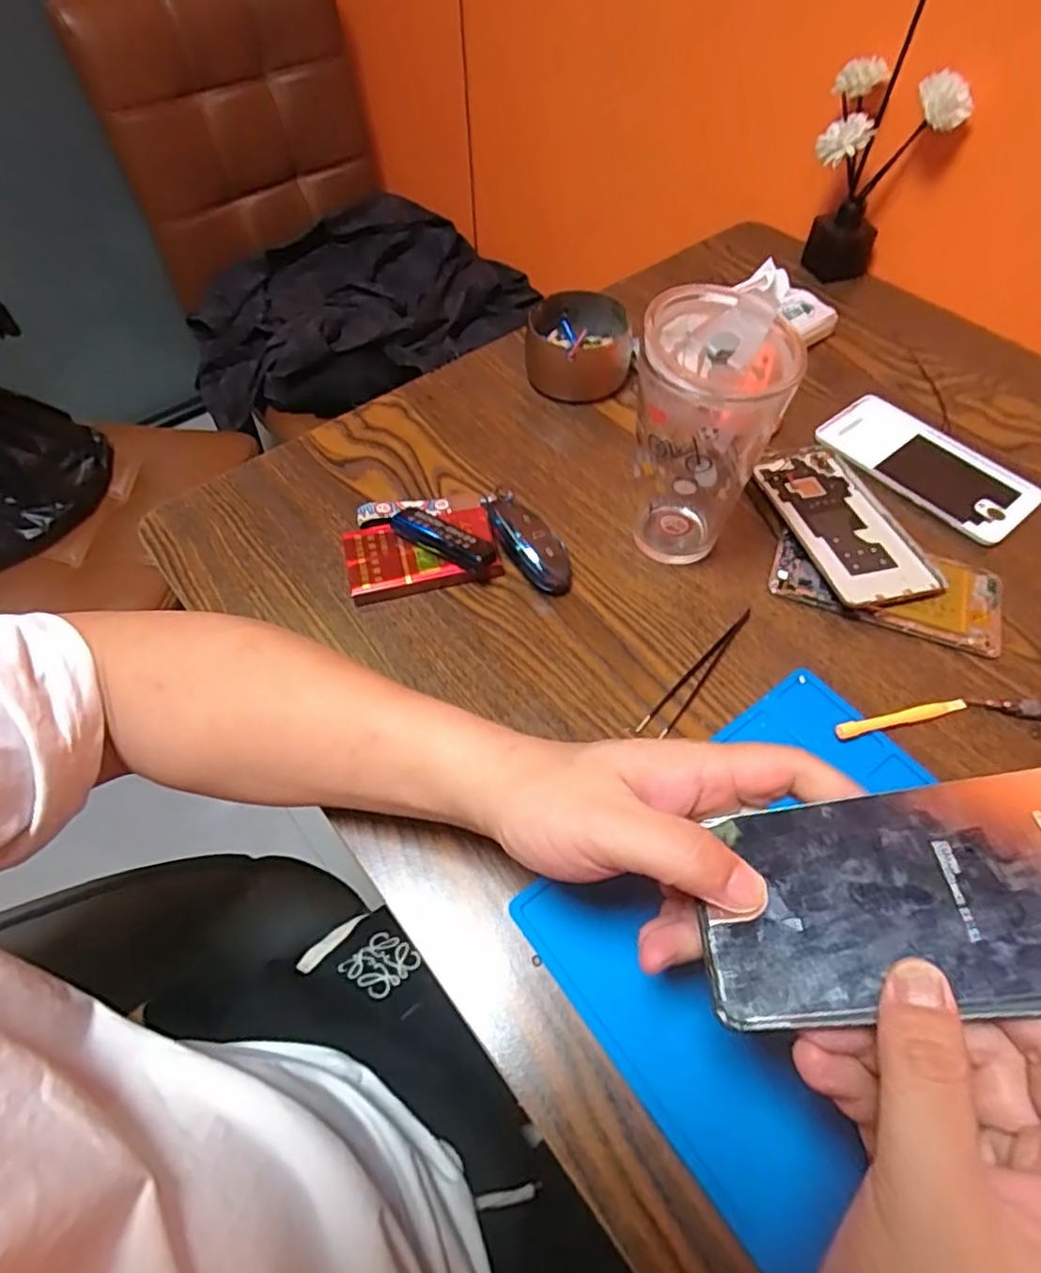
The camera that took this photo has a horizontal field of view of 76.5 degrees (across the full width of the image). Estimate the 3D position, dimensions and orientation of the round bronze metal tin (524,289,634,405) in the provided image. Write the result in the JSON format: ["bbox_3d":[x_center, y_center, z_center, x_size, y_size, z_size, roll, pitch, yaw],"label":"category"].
[{"bbox_3d":[0.048,-0.242,0.552,0.082,0.048,0.085,0,57,0],"label":"round bronze metal tin"}]

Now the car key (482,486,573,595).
[{"bbox_3d":[0.005,-0.070,0.456,0.030,0.023,0.095,-28,61,-17],"label":"car key"}]

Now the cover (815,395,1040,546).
[{"bbox_3d":[0.310,-0.131,0.504,0.081,0.010,0.152,-39,65,-22],"label":"cover"}]

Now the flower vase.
[{"bbox_3d":[0.312,-0.409,0.594,0.106,0.158,0.050,18,59,12],"label":"flower vase"}]

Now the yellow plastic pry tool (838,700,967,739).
[{"bbox_3d":[0.222,0.047,0.384,0.084,0.007,0.008,-13,58,-8],"label":"yellow plastic pry tool"}]

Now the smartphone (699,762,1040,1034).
[{"bbox_3d":[0.137,0.084,0.220,0.146,0.004,0.075,-12,46,14],"label":"smartphone"}]

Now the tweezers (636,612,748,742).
[{"bbox_3d":[0.110,0.021,0.406,0.014,0.007,0.116,35,64,21],"label":"tweezers"}]

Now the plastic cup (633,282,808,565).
[{"bbox_3d":[0.108,-0.118,0.409,0.082,0.154,0.092,12,58,8],"label":"plastic cup"}]

